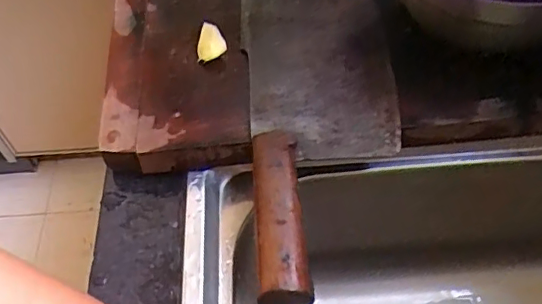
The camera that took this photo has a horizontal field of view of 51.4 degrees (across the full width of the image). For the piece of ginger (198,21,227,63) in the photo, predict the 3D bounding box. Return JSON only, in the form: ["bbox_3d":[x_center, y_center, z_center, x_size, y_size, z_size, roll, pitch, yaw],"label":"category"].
[{"bbox_3d":[-0.048,-0.088,0.451,0.023,0.022,0.025,-9,54,-3],"label":"piece of ginger"}]

